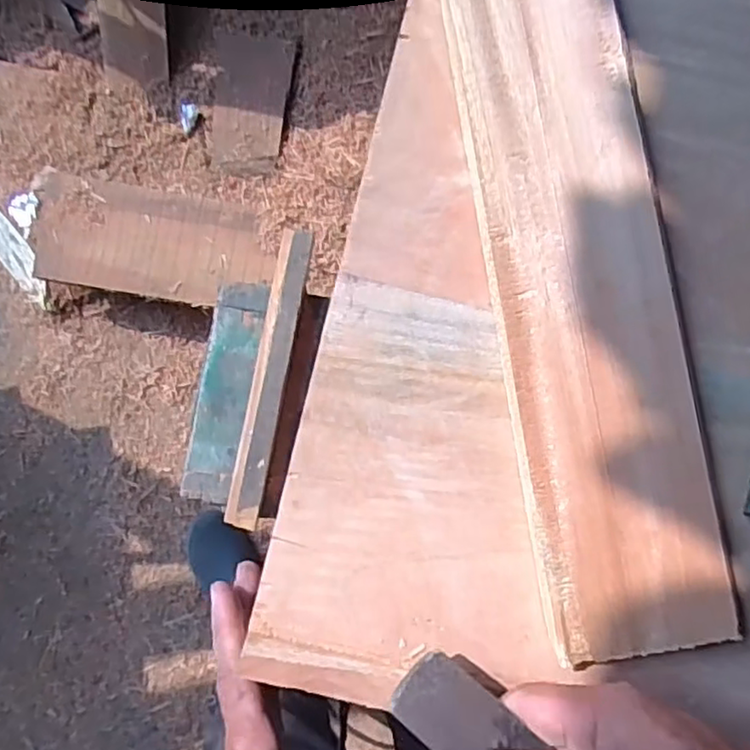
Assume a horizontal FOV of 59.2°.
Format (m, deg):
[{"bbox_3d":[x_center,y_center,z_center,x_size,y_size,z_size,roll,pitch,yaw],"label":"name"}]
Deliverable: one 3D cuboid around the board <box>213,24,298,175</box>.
[{"bbox_3d":[-0.239,-0.504,1.231,0.155,0.011,0.260,10,91,10],"label":"board"}]

